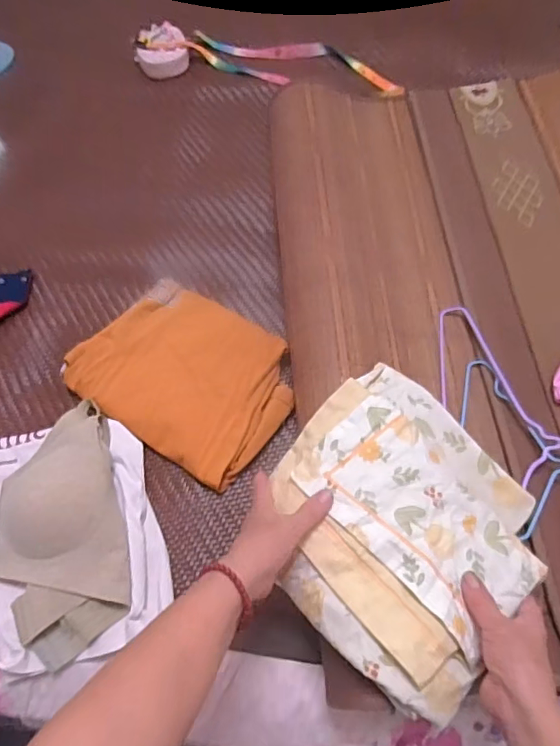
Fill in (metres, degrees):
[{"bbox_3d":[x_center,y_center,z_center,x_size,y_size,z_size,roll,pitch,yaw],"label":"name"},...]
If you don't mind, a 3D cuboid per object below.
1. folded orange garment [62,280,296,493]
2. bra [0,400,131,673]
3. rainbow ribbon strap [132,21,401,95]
[{"bbox_3d":[-0.126,0.001,0.711,0.293,0.040,0.221,31,71,16],"label":"folded orange garment"},{"bbox_3d":[-0.265,0.181,0.609,0.155,0.058,0.287,-17,66,-5],"label":"bra"},{"bbox_3d":[-0.027,-0.596,0.982,0.518,0.029,0.116,11,66,8],"label":"rainbow ribbon strap"}]

